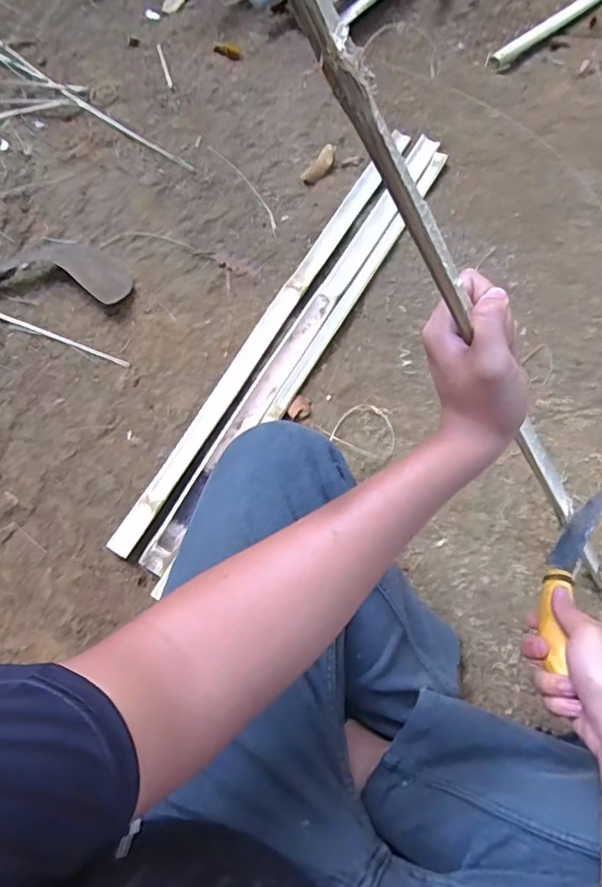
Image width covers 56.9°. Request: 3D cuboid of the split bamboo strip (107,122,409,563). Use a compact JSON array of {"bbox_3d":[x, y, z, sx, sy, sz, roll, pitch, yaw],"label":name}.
[{"bbox_3d":[-0.031,-0.217,0.895,0.040,0.014,0.889,27,70,11],"label":"split bamboo strip"}]

